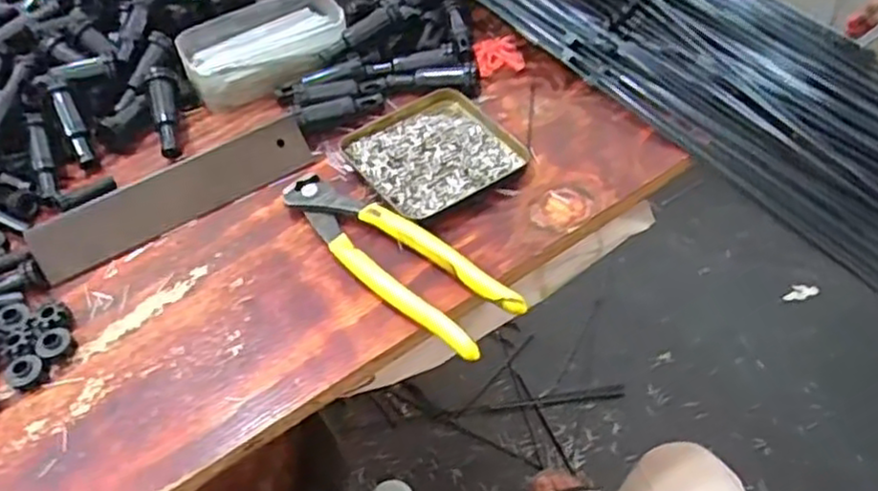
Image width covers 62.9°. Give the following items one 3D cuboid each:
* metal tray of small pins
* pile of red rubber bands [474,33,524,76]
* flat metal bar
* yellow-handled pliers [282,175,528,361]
[{"bbox_3d":[-0.006,-0.064,0.473,0.097,0.010,0.095,-30,53,-19],"label":"metal tray of small pins"},{"bbox_3d":[0.044,-0.142,0.538,0.034,0.010,0.034,-12,49,-4],"label":"pile of red rubber bands"},{"bbox_3d":[-0.164,-0.032,0.453,0.174,0.008,0.036,-29,97,-21],"label":"flat metal bar"},{"bbox_3d":[-0.029,0.005,0.414,0.163,0.010,0.045,33,60,29],"label":"yellow-handled pliers"}]

